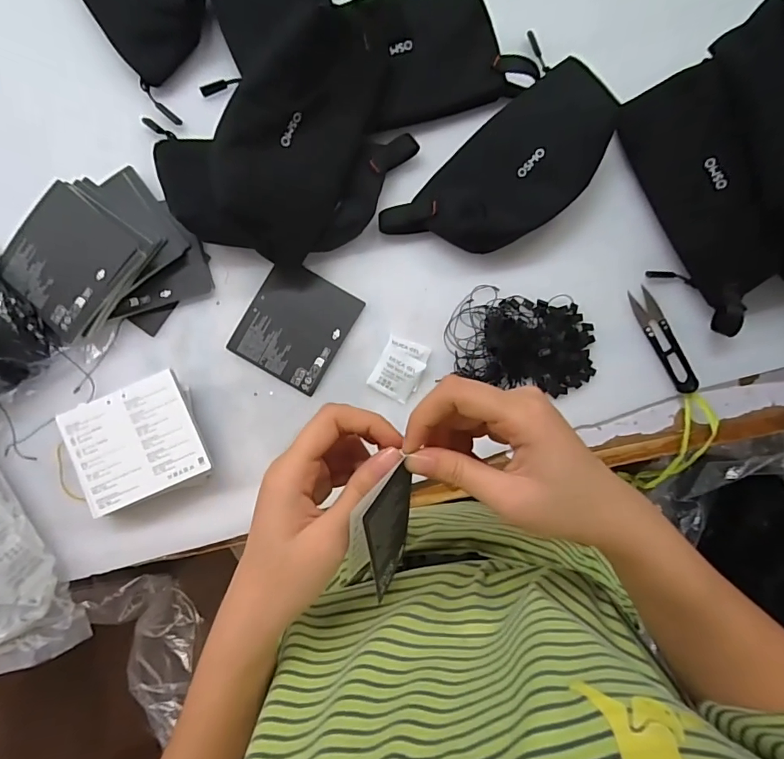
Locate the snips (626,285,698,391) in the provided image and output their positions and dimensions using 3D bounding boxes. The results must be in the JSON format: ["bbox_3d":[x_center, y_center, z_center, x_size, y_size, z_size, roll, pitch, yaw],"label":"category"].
[{"bbox_3d":[0.246,-0.036,0.407,0.022,0.010,0.101,-27,90,-1],"label":"snips"}]

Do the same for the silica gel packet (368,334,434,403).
[{"bbox_3d":[0.007,-0.010,0.402,0.040,0.010,0.053,27,89,-1],"label":"silica gel packet"}]

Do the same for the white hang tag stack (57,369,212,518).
[{"bbox_3d":[-0.213,0.054,0.386,0.101,0.028,0.092,-22,90,-1],"label":"white hang tag stack"}]

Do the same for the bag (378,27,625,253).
[{"bbox_3d":[0.104,-0.184,0.393,0.113,0.046,0.208,41,89,0],"label":"bag"}]

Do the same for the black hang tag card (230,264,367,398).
[{"bbox_3d":[-0.086,-0.049,0.407,0.089,0.005,0.098,30,89,0],"label":"black hang tag card"}]

